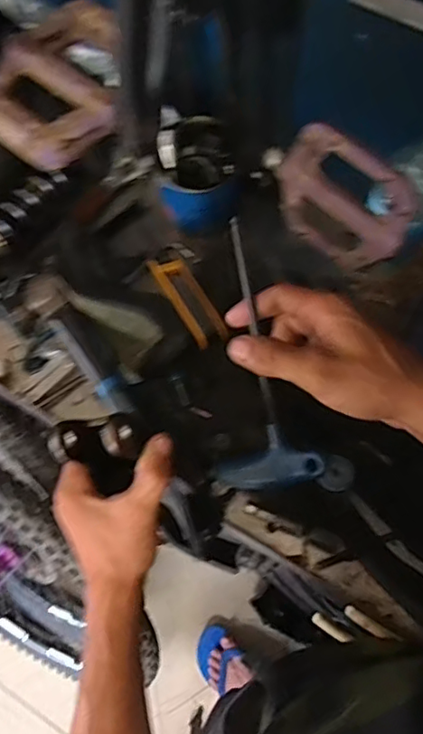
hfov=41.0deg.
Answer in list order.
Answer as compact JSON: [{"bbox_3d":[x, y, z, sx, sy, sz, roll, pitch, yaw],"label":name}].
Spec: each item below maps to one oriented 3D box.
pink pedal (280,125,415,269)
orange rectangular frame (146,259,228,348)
[{"bbox_3d":[0.091,-0.113,0.392,0.095,0.101,0.016,38,73,15],"label":"pink pedal"},{"bbox_3d":[-0.026,-0.078,0.649,0.039,0.012,0.126,-29,70,-10],"label":"orange rectangular frame"}]

